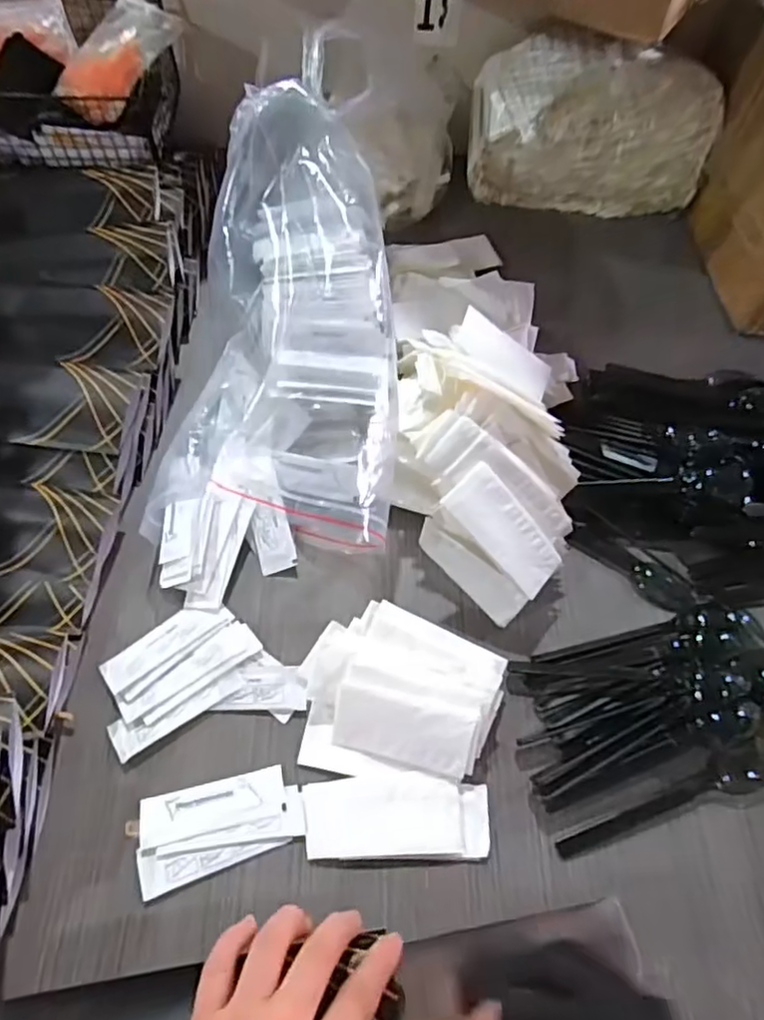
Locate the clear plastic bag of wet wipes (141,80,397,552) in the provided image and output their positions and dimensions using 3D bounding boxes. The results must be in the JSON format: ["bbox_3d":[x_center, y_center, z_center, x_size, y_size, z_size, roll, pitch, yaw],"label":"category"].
[{"bbox_3d":[-0.077,-0.146,0.497,0.185,0.139,0.362,5,60,-1],"label":"clear plastic bag of wet wipes"}]

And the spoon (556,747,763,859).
[{"bbox_3d":[0.195,0.190,0.426,0.167,0.019,0.029,-13,62,-10],"label":"spoon"}]

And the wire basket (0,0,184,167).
[{"bbox_3d":[-0.348,-0.433,0.637,0.288,0.093,0.156,0,61,-3],"label":"wire basket"}]

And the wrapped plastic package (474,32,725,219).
[{"bbox_3d":[0.229,-0.427,0.710,0.254,0.144,0.102,-1,61,-4],"label":"wrapped plastic package"}]

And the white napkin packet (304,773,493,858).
[{"bbox_3d":[0.010,0.201,0.420,0.119,0.004,0.049,1,61,-3],"label":"white napkin packet"}]

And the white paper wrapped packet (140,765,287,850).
[{"bbox_3d":[-0.110,0.193,0.417,0.091,0.007,0.030,-11,62,-9],"label":"white paper wrapped packet"}]

